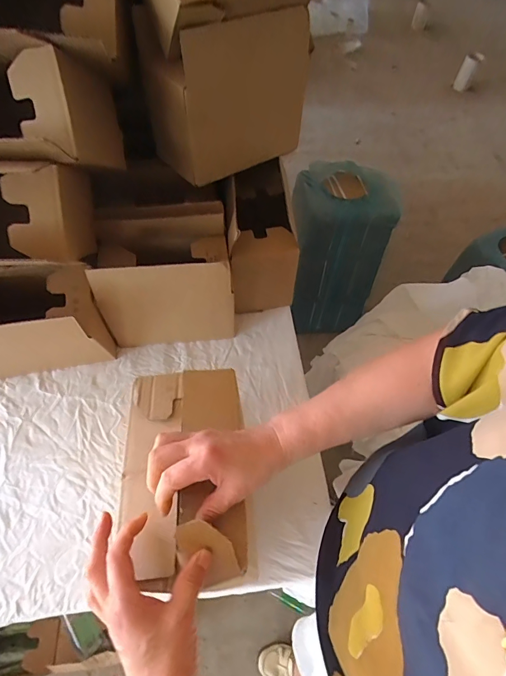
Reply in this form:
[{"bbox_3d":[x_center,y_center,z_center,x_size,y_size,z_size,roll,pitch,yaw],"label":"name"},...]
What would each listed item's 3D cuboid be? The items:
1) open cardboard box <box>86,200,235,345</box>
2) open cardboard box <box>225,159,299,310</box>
[{"bbox_3d":[-0.157,-0.112,0.716,0.220,0.212,0.153,-4,58,-5],"label":"open cardboard box"},{"bbox_3d":[0.016,-0.199,0.776,0.125,0.196,0.205,-2,58,-3],"label":"open cardboard box"}]

